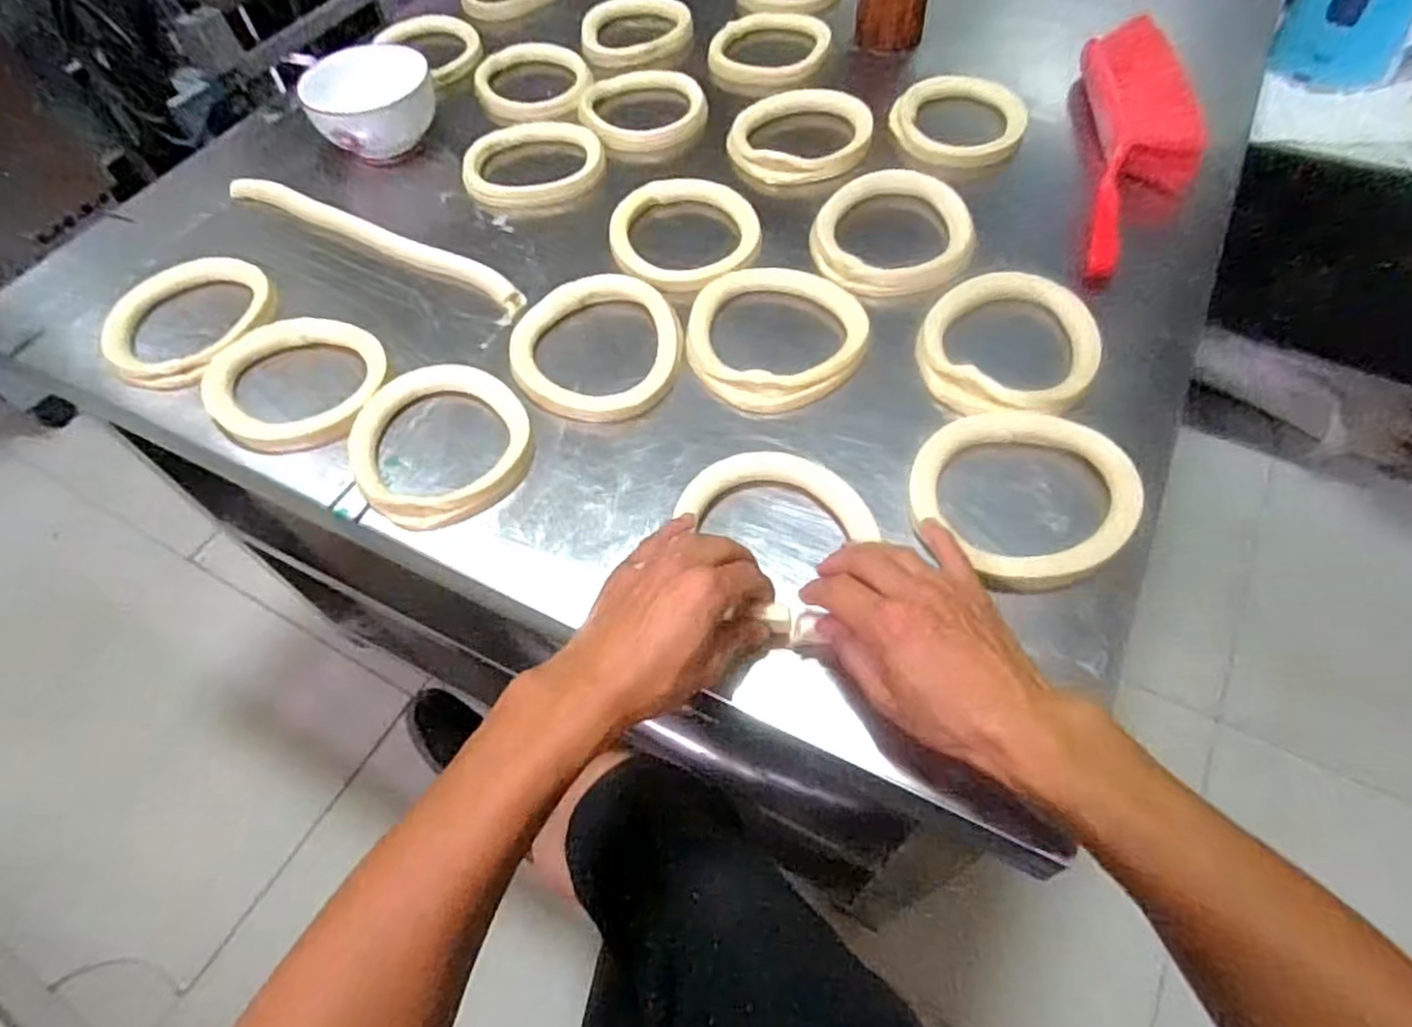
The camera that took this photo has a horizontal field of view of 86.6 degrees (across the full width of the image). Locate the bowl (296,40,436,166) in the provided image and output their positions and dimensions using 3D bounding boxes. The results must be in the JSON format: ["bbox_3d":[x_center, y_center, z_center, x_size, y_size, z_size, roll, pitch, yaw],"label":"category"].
[{"bbox_3d":[-0.377,-0.462,0.839,0.135,0.067,0.150,-28,59,-13],"label":"bowl"}]

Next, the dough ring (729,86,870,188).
[{"bbox_3d":[0.102,-0.403,0.801,0.148,0.035,0.148,-2,57,3],"label":"dough ring"}]

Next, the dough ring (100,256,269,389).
[{"bbox_3d":[-0.483,-0.182,0.688,0.153,0.016,0.153,-2,57,3],"label":"dough ring"}]

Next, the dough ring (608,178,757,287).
[{"bbox_3d":[-0.025,-0.272,0.710,0.132,0.020,0.142,-2,57,3],"label":"dough ring"}]

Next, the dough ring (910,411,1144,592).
[{"bbox_3d":[0.220,-0.018,0.524,0.141,0.020,0.144,-2,57,3],"label":"dough ring"}]

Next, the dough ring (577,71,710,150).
[{"bbox_3d":[-0.080,-0.456,0.843,0.153,0.018,0.153,-2,57,3],"label":"dough ring"}]

